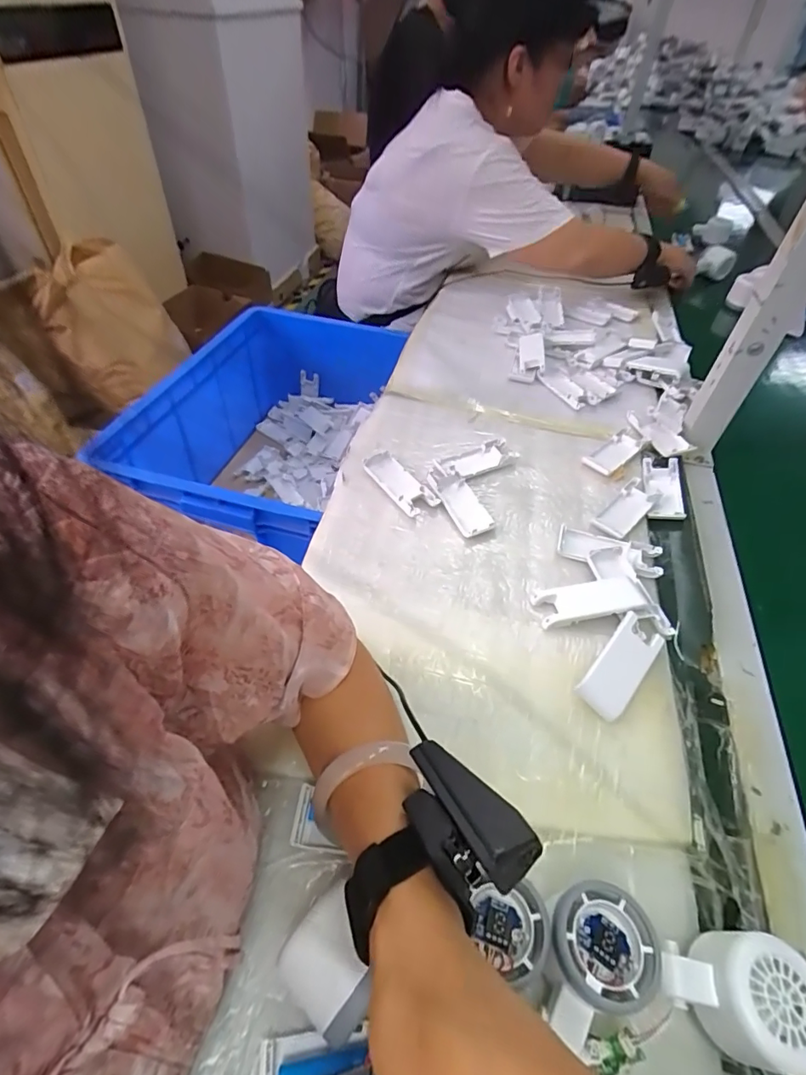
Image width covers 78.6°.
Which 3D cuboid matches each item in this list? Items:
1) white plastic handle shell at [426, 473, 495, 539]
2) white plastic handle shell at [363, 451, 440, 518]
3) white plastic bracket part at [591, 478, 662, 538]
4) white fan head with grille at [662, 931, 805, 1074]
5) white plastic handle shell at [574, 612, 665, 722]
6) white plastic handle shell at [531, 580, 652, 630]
[{"bbox_3d":[0.066,-0.040,0.559,0.041,0.012,0.094,-21,53,-19],"label":"white plastic handle shell"},{"bbox_3d":[-0.006,-0.064,0.579,0.042,0.010,0.104,-28,56,-24],"label":"white plastic handle shell"},{"bbox_3d":[0.257,-0.034,0.566,0.039,0.007,0.100,38,57,26],"label":"white plastic bracket part"},{"bbox_3d":[0.189,0.263,0.284,0.082,0.051,0.056,9,49,5],"label":"white fan head with grille"},{"bbox_3d":[0.190,0.111,0.429,0.038,0.014,0.099,35,56,25],"label":"white plastic handle shell"},{"bbox_3d":[0.177,0.061,0.470,0.099,0.015,0.039,-6,49,-7],"label":"white plastic handle shell"}]

